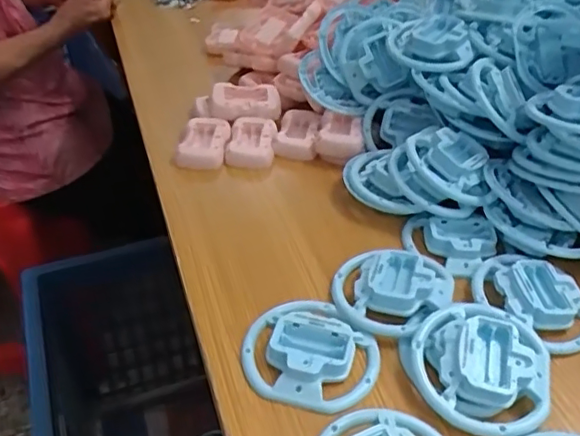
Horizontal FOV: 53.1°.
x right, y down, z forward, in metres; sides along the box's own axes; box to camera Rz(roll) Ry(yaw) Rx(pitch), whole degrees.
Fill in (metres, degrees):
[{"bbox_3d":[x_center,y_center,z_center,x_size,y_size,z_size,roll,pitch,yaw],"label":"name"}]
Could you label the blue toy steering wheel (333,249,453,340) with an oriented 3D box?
[{"bbox_3d":[0.087,0.060,0.491,0.097,0.023,0.091,1,40,-1],"label":"blue toy steering wheel"}]

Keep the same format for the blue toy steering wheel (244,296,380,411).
[{"bbox_3d":[0.015,0.103,0.446,0.094,0.019,0.099,1,40,-1],"label":"blue toy steering wheel"}]

